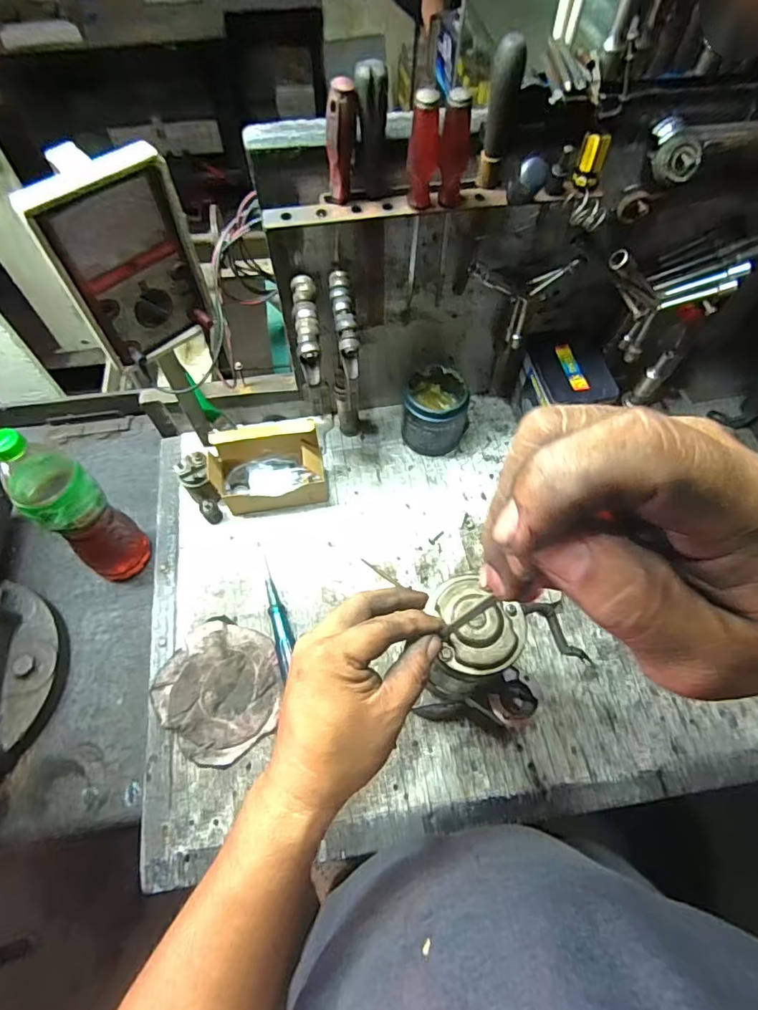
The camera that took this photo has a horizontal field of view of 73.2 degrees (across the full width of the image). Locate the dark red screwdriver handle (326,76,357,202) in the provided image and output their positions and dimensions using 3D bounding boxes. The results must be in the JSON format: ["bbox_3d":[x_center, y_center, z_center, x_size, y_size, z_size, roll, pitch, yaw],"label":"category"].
[{"bbox_3d":[-0.032,-0.313,0.444,0.025,0.094,0.016,-1,62,-2],"label":"dark red screwdriver handle"}]

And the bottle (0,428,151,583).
[{"bbox_3d":[-0.362,0.010,0.616,0.072,0.277,0.080,35,67,16],"label":"bottle"}]

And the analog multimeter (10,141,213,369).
[{"bbox_3d":[-0.237,-0.227,0.478,0.124,0.168,0.056,-39,69,-19],"label":"analog multimeter"}]

